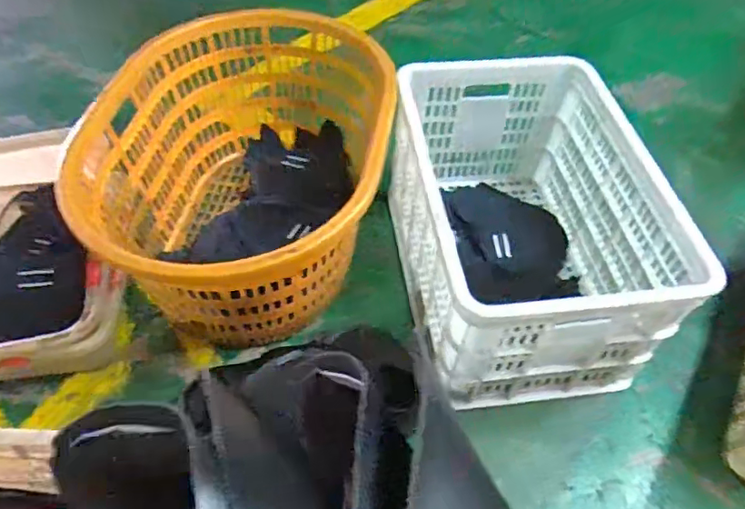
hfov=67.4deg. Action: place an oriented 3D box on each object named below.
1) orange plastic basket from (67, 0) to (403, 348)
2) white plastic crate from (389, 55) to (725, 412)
[{"bbox_3d":[-0.203,-0.147,1.001,0.447,0.300,0.613,8,51,4],"label":"orange plastic basket"},{"bbox_3d":[0.239,-0.075,0.964,0.357,0.289,0.572,-6,51,-7],"label":"white plastic crate"}]

